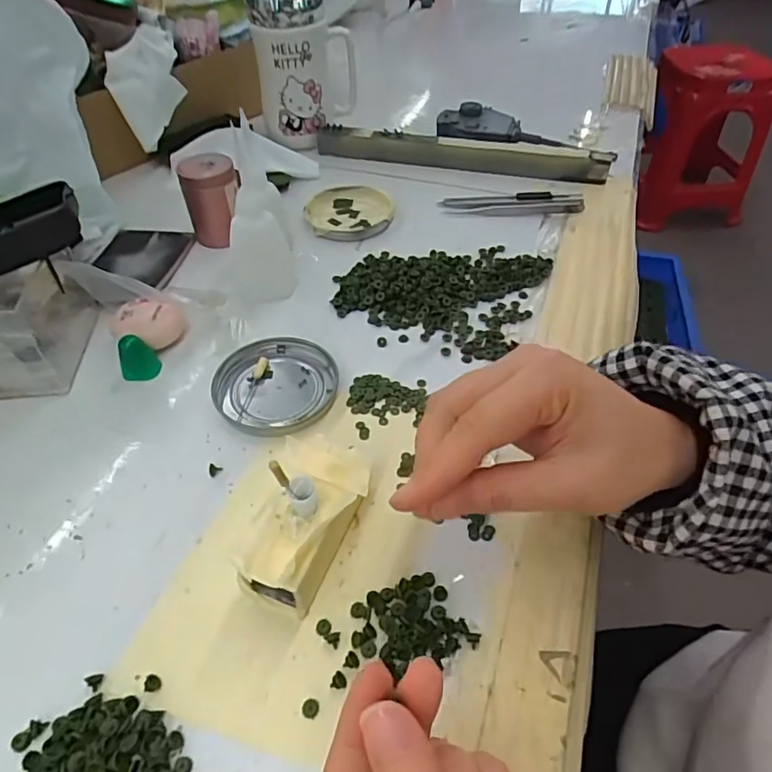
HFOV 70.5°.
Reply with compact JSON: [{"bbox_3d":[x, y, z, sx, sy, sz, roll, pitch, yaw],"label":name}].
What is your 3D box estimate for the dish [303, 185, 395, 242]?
[{"bbox_3d":[-0.034,-0.165,0.508,0.078,0.010,0.087,1,47,1],"label":"dish"}]

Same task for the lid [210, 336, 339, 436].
[{"bbox_3d":[-0.074,-0.001,0.358,0.078,0.008,0.077,0,47,0],"label":"lid"}]

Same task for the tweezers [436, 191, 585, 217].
[{"bbox_3d":[0.118,-0.173,0.514,0.132,0.010,0.034,2,47,3],"label":"tweezers"}]

